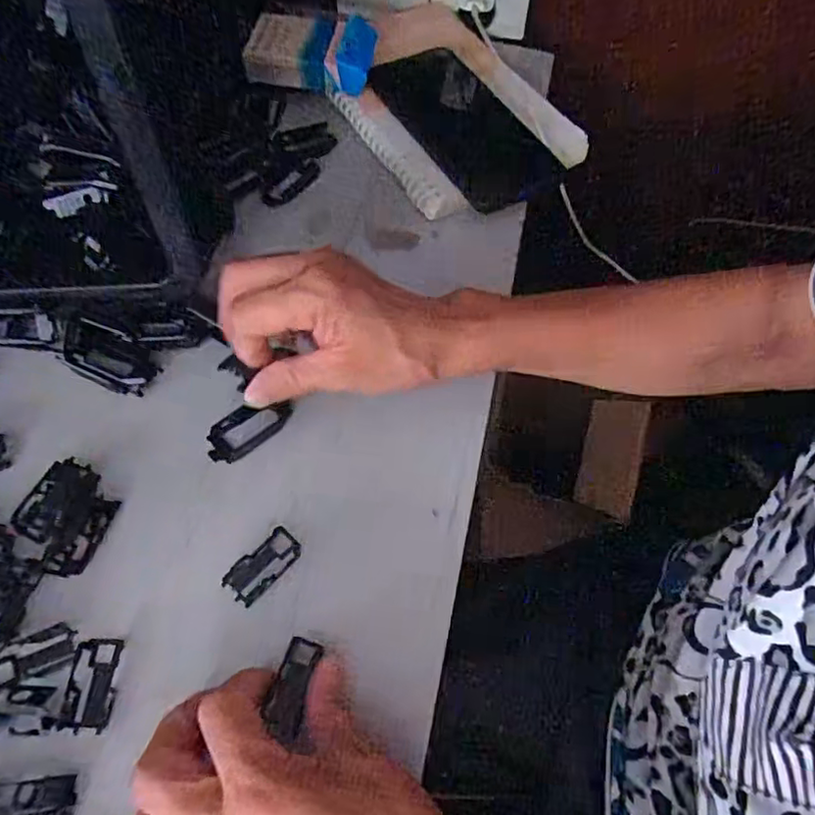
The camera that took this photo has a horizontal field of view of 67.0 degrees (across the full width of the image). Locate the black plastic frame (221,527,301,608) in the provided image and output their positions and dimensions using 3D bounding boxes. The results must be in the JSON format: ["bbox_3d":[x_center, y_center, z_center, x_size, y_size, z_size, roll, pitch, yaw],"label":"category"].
[{"bbox_3d":[-0.074,0.082,0.318,0.021,0.016,0.039,39,67,15],"label":"black plastic frame"}]

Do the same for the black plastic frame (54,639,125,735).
[{"bbox_3d":[-0.149,0.130,0.290,0.021,0.006,0.040,1,63,-3],"label":"black plastic frame"}]

